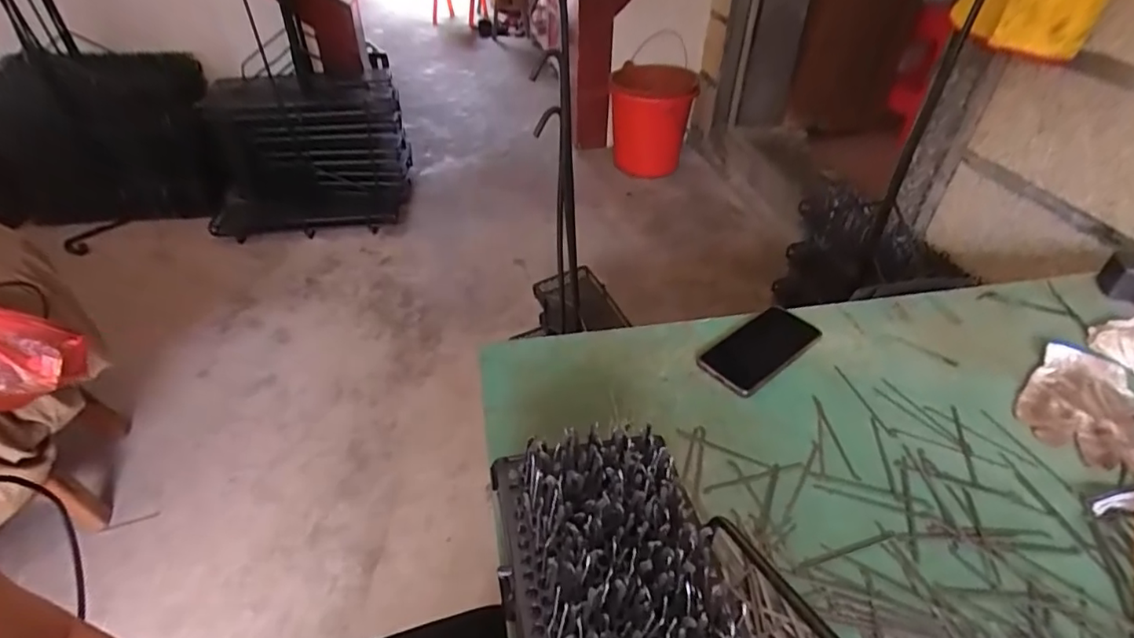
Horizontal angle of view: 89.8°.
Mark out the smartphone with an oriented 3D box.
[{"bbox_3d":[0.232,0.035,0.690,0.155,0.014,0.076,-28,47,-30],"label":"smartphone"}]

